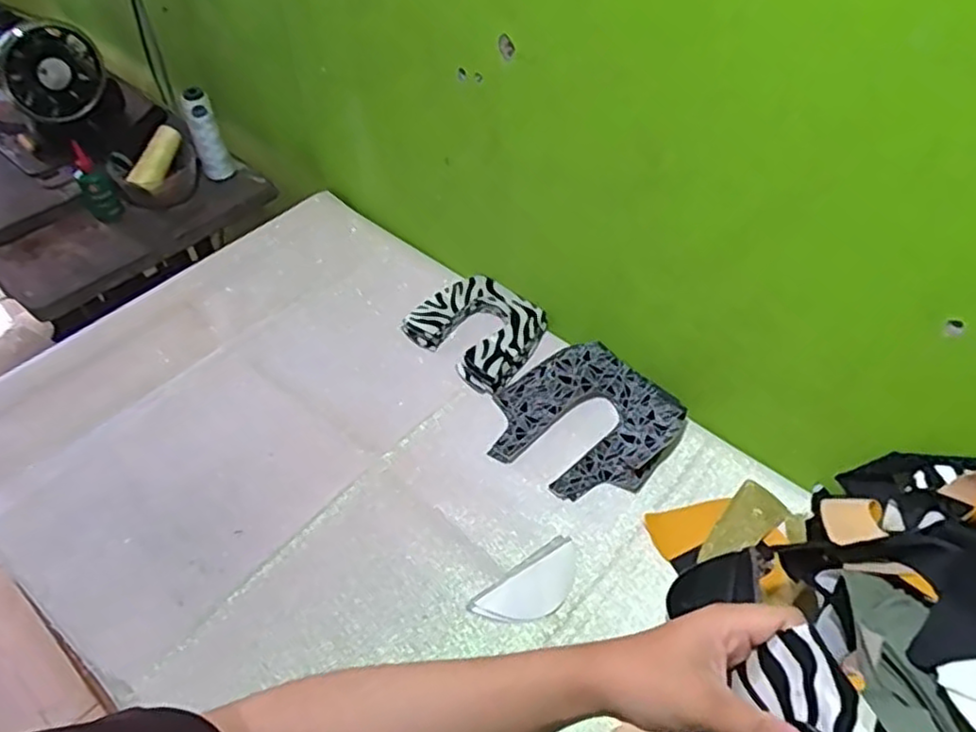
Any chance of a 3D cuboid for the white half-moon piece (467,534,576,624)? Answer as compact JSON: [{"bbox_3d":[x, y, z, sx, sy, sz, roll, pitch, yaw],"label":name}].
[{"bbox_3d":[0.044,0.213,0.669,0.115,0.007,0.053,-30,56,-23],"label":"white half-moon piece"}]

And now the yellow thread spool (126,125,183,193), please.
[{"bbox_3d":[-0.497,-0.311,1.051,0.033,0.039,0.116,12,66,9],"label":"yellow thread spool"}]

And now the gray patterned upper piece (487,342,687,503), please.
[{"bbox_3d":[0.105,0.062,0.781,0.188,0.033,0.183,-33,57,-25],"label":"gray patterned upper piece"}]

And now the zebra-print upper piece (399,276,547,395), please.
[{"bbox_3d":[-0.010,-0.048,0.870,0.157,0.025,0.133,37,59,27],"label":"zebra-print upper piece"}]

